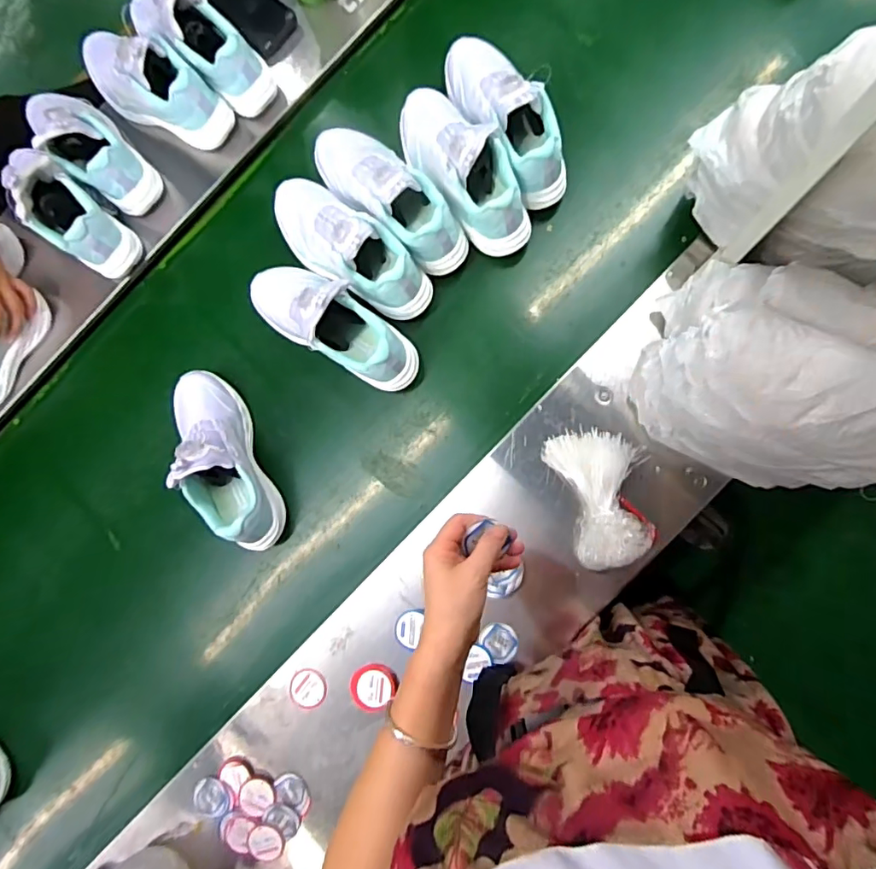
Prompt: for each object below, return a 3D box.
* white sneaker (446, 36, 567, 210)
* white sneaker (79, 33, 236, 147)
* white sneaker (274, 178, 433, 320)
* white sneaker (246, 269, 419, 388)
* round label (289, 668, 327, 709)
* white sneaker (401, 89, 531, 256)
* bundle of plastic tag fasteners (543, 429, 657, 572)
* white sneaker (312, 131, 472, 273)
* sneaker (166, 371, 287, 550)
[{"bbox_3d":[0.086,-0.427,0.705,0.083,0.123,0.255,-31,82,2],"label":"white sneaker"},{"bbox_3d":[-0.408,-0.495,0.749,0.216,0.107,0.088,24,87,8],"label":"white sneaker"},{"bbox_3d":[-0.121,-0.257,0.704,0.256,0.094,0.103,38,89,9],"label":"white sneaker"},{"bbox_3d":[-0.146,-0.155,0.691,0.258,0.124,0.091,33,88,9],"label":"white sneaker"},{"bbox_3d":[-0.171,0.336,0.702,0.048,0.004,0.049,-1,82,5],"label":"round label"},{"bbox_3d":[0.029,-0.360,0.709,0.092,0.124,0.259,-37,81,2],"label":"white sneaker"},{"bbox_3d":[0.210,0.072,0.648,0.117,0.057,0.165,-17,83,4],"label":"bundle of plastic tag fasteners"},{"bbox_3d":[-0.068,-0.328,0.708,0.257,0.105,0.093,44,90,9],"label":"white sneaker"},{"bbox_3d":[-0.293,0.034,0.706,0.081,0.163,0.249,-24,82,3],"label":"sneaker"}]

